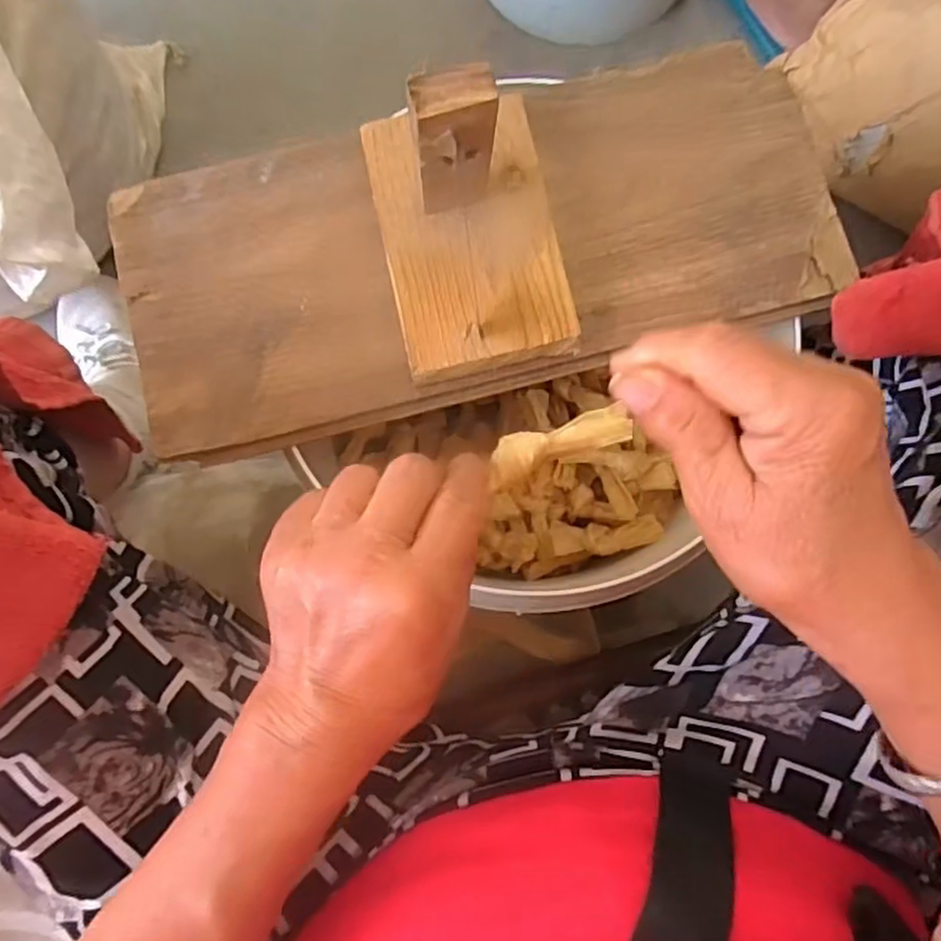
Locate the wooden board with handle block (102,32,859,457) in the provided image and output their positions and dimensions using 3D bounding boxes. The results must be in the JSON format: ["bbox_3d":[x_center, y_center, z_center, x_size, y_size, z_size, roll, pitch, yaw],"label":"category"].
[{"bbox_3d":[0.002,-0.136,0.334,0.377,0.126,0.158,-14,81,-2],"label":"wooden board with handle block"}]

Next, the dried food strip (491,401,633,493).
[{"bbox_3d":[0.038,-0.011,0.304,0.065,0.007,0.020,-22,81,-10],"label":"dried food strip"}]

